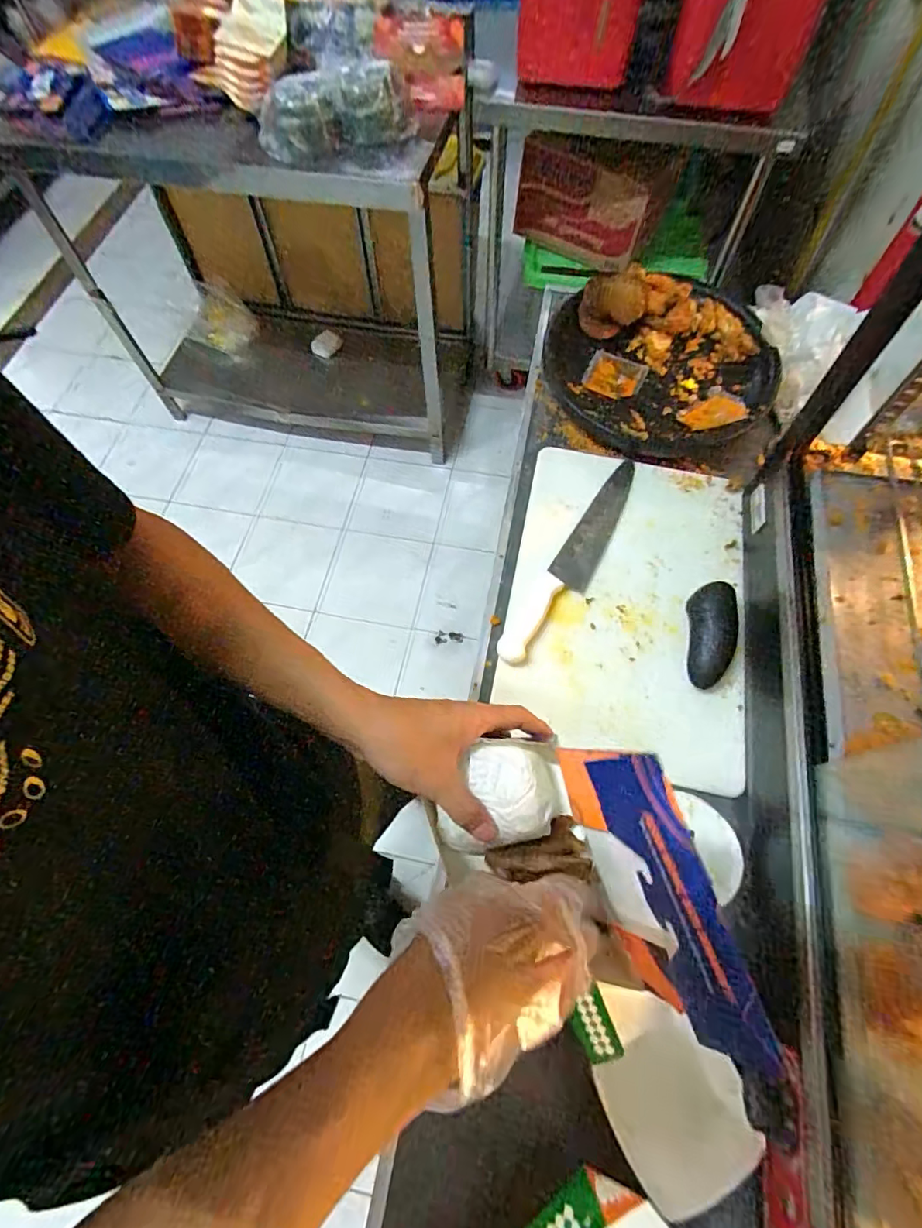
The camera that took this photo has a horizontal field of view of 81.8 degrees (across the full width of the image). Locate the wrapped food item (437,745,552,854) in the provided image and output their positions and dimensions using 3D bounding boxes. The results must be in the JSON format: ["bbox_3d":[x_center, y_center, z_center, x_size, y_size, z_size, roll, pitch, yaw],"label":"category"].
[{"bbox_3d":[0.023,0.133,0.396,0.085,0.036,0.072,-12,65,-4],"label":"wrapped food item"}]

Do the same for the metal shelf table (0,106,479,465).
[{"bbox_3d":[-0.518,-1.006,1.543,1.075,0.881,0.635,18,67,10],"label":"metal shelf table"}]

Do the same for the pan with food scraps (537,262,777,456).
[{"bbox_3d":[0.311,-0.399,0.837,0.350,0.074,0.338,-3,65,0],"label":"pan with food scraps"}]

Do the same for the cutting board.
[{"bbox_3d":[0.218,-0.028,0.699,0.302,0.029,0.456,10,66,6],"label":"cutting board"}]

